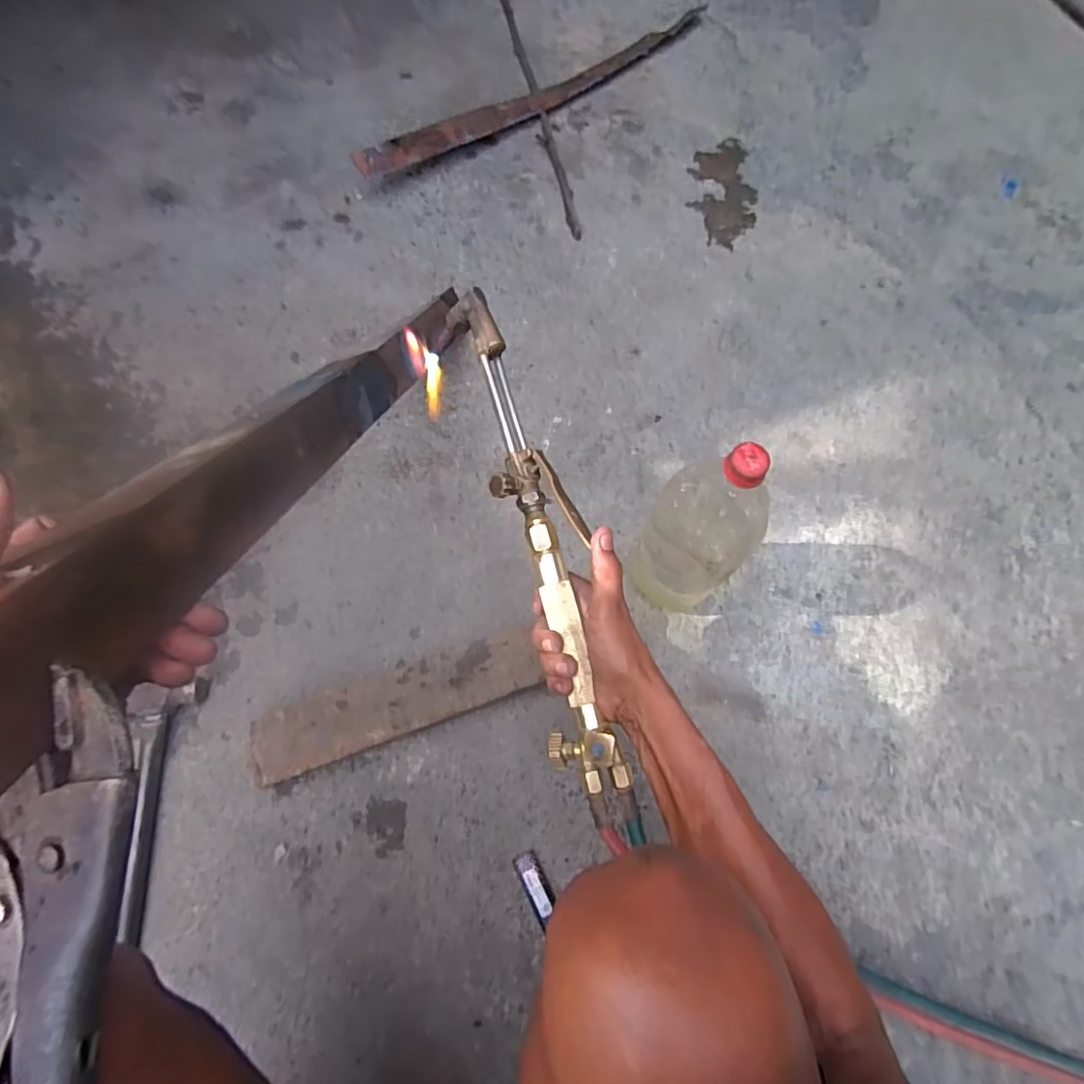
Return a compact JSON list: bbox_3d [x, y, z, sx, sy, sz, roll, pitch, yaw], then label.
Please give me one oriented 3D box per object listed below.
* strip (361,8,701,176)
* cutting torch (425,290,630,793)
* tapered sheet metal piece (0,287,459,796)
[{"bbox_3d":[0.016,-0.769,0.995,0.740,0.059,0.048,-37,75,-13],"label":"strip"},{"bbox_3d":[-0.010,-0.019,0.525,0.073,0.083,0.453,-14,75,-6],"label":"cutting torch"},{"bbox_3d":[-0.149,-0.102,0.438,0.008,0.061,0.619,-9,30,10],"label":"tapered sheet metal piece"}]

